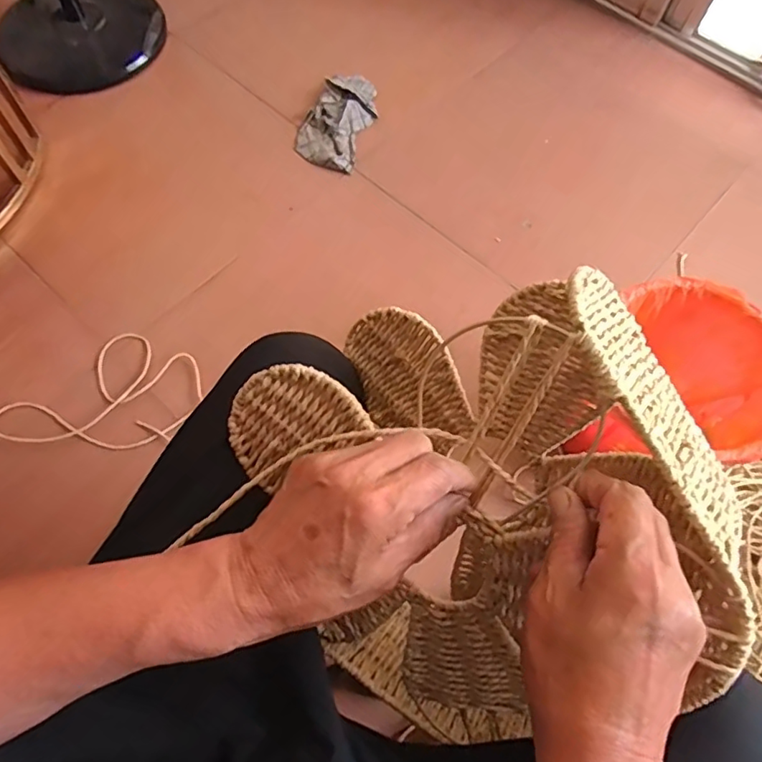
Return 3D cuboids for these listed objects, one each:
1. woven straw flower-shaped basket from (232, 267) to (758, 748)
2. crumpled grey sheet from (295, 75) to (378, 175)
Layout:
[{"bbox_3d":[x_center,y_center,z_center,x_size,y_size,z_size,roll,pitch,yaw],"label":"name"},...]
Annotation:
[{"bbox_3d":[0.060,0.075,0.410,0.277,0.267,0.330,-21,69,-9],"label":"woven straw flower-shaped basket"},{"bbox_3d":[-0.087,-0.570,1.200,0.138,0.029,0.264,18,67,7],"label":"crumpled grey sheet"}]

